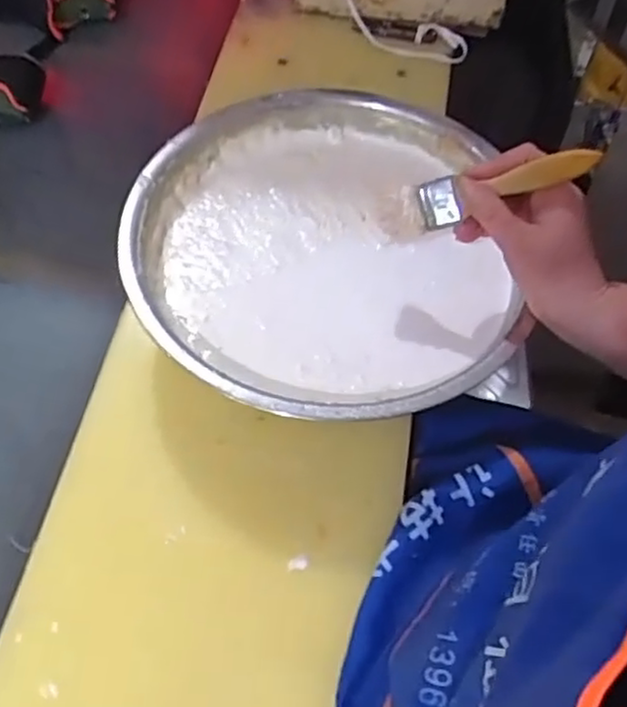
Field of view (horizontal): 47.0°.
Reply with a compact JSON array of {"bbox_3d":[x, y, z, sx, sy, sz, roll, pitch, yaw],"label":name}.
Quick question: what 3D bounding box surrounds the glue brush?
[{"bbox_3d":[0.119,-0.117,0.512,0.155,0.032,0.020,-14,52,25],"label":"glue brush"}]

